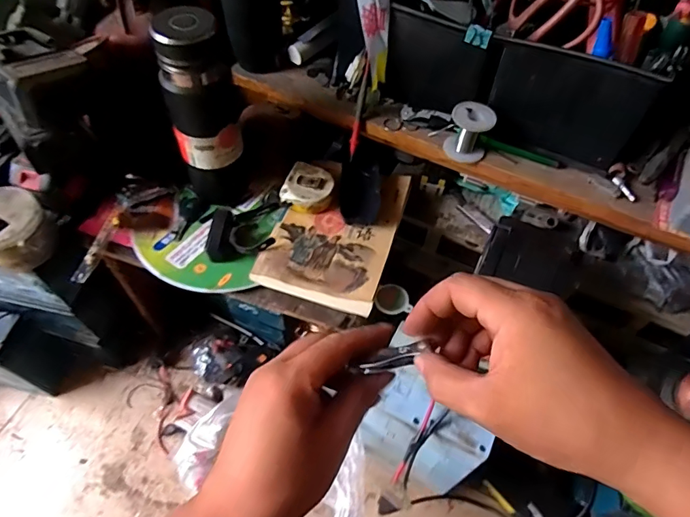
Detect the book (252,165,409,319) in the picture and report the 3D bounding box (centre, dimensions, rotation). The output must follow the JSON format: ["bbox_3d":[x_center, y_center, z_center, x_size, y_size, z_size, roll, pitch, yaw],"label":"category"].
[{"bbox_3d":[-0.009,-0.040,0.598,0.146,0.018,0.217,17,58,6],"label":"book"}]

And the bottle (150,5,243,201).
[{"bbox_3d":[-0.166,-0.165,0.552,0.067,0.225,0.071,34,61,16],"label":"bottle"}]

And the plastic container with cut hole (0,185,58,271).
[{"bbox_3d":[-0.399,-0.031,0.560,0.078,0.080,0.082,2,58,-4],"label":"plastic container with cut hole"}]

